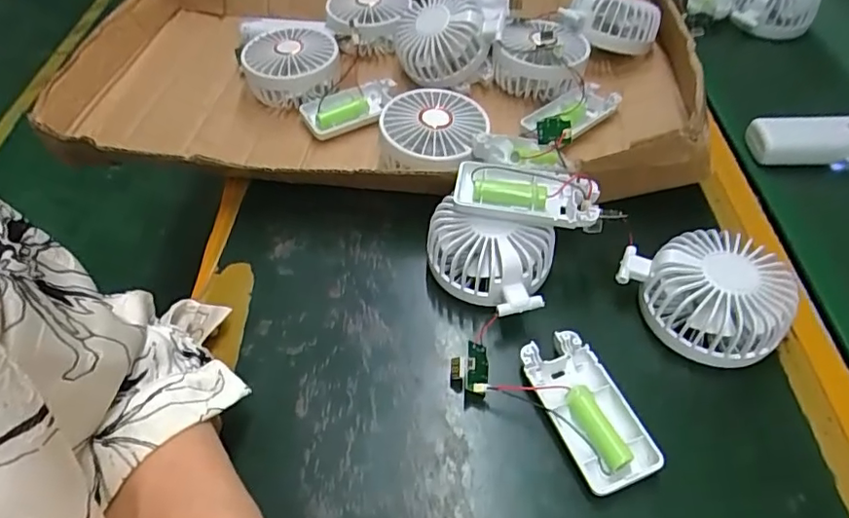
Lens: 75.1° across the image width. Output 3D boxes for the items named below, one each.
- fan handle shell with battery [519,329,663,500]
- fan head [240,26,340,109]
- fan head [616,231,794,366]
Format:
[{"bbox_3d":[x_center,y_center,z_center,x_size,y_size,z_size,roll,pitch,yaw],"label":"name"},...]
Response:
[{"bbox_3d":[0.095,0.089,0.327,0.046,0.016,0.092,-20,54,-15],"label":"fan handle shell with battery"},{"bbox_3d":[-0.124,-0.176,0.512,0.075,0.045,0.078,0,51,0],"label":"fan head"},{"bbox_3d":[0.180,0.021,0.356,0.076,0.048,0.099,-28,56,-20],"label":"fan head"}]

